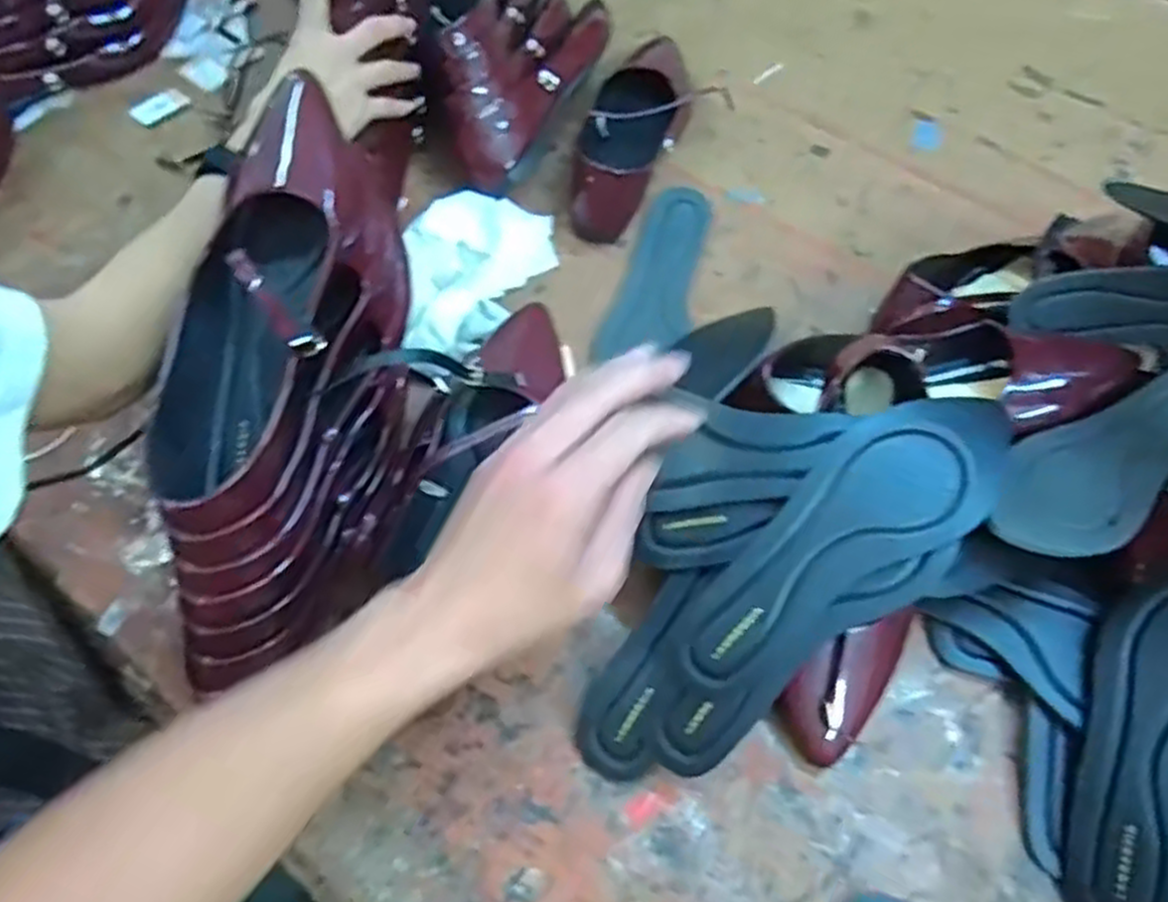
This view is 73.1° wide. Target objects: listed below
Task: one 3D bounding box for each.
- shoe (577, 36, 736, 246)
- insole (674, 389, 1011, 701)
[{"bbox_3d":[0.047,-0.288,0.710,0.102,0.067,0.234,23,63,13],"label":"shoe"},{"bbox_3d":[0.148,0.051,0.453,0.232,0.026,0.081,-41,67,-4],"label":"insole"}]

